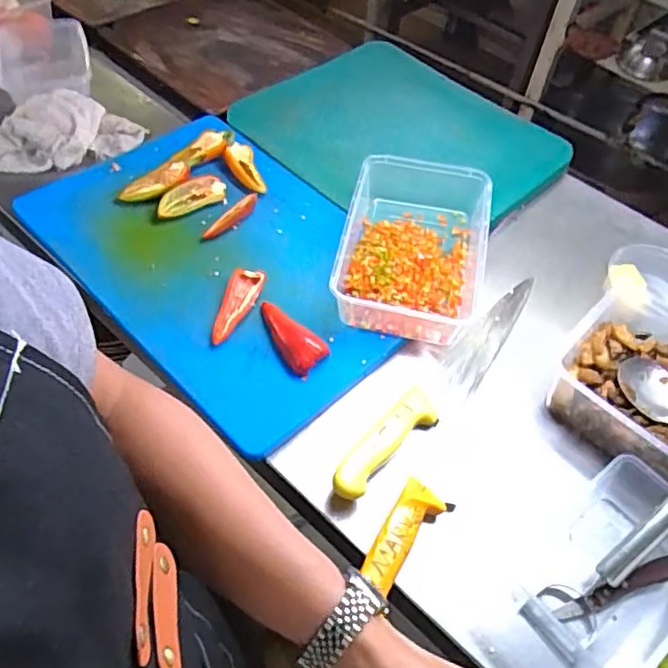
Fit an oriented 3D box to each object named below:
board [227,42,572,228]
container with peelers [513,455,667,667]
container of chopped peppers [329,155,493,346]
[{"bbox_3d":[0.089,-0.289,0.841,0.317,0.027,0.393,-37,64,-28],"label":"board"},{"bbox_3d":[0.244,0.195,0.502,0.171,0.068,0.113,-36,64,-28],"label":"container with peelers"},{"bbox_3d":[0.091,-0.093,0.672,0.158,0.074,0.218,12,53,4],"label":"container of chopped peppers"}]

